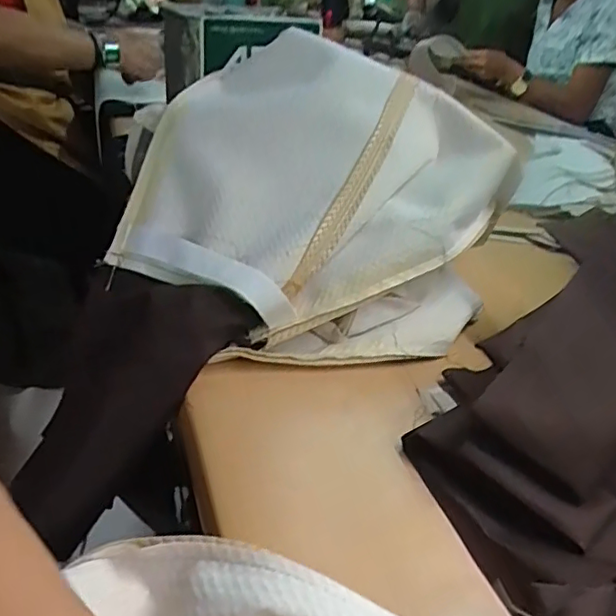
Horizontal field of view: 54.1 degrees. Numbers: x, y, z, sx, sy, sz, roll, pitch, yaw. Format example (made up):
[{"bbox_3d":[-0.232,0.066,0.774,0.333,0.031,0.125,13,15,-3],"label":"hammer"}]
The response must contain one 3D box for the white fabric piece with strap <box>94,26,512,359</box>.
[{"bbox_3d":[0.005,-0.105,0.552,0.305,0.199,0.259,23,36,27],"label":"white fabric piece with strap"}]

